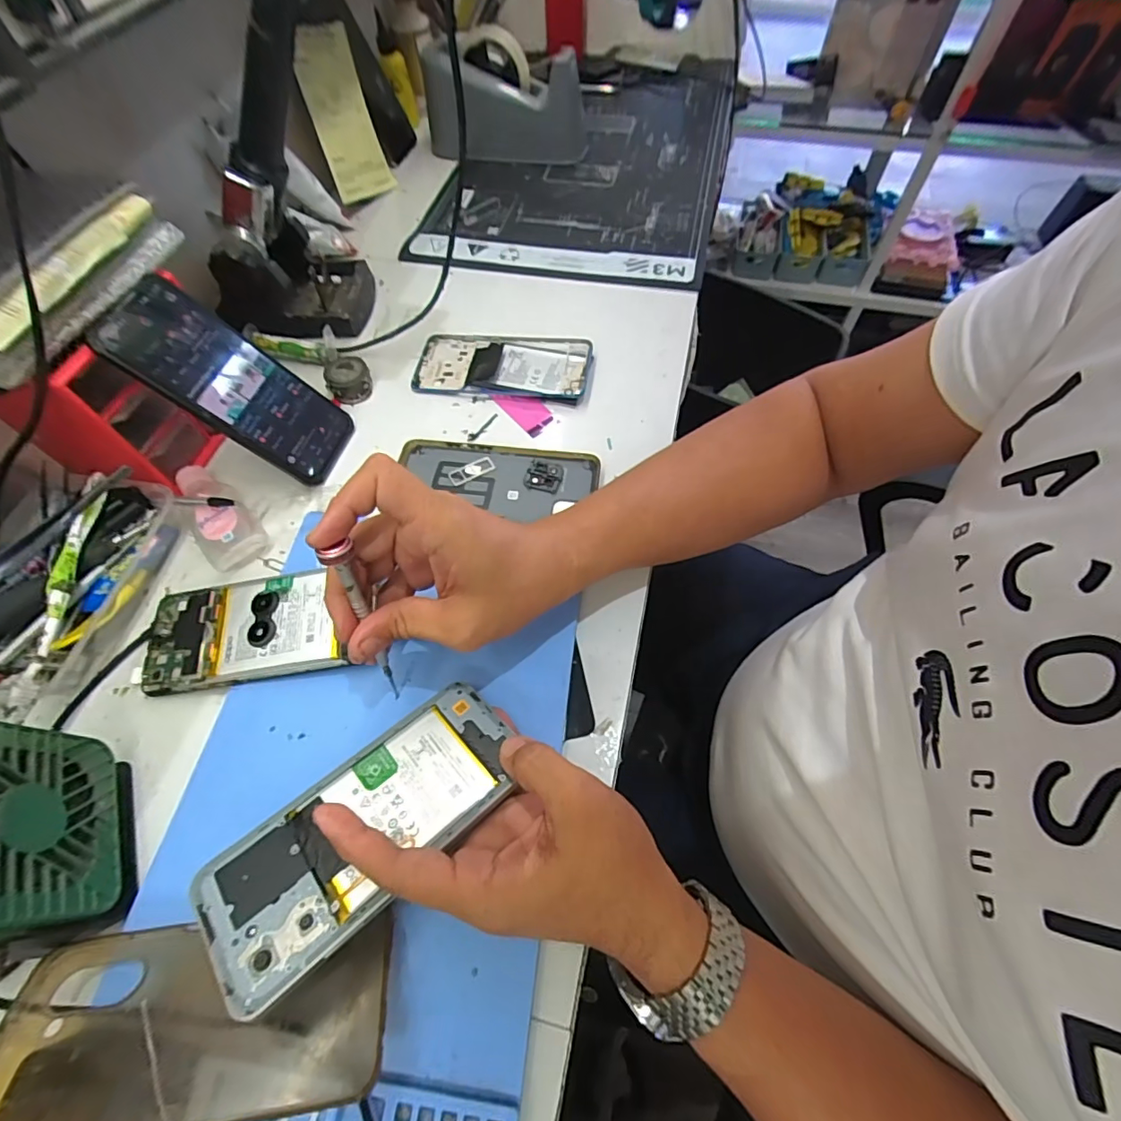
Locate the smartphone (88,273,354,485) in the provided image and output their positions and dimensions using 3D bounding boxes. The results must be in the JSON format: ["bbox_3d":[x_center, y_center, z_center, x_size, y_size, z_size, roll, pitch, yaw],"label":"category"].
[{"bbox_3d":[-0.250,-0.136,0.406,0.009,0.168,0.079,-13,49,44],"label":"smartphone"}]

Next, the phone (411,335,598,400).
[{"bbox_3d":[-0.056,-0.186,0.493,0.165,0.013,0.076,9,61,5],"label":"phone"}]

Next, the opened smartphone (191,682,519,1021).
[{"bbox_3d":[-0.097,0.134,0.270,0.161,0.004,0.073,-34,52,-26],"label":"opened smartphone"}]

